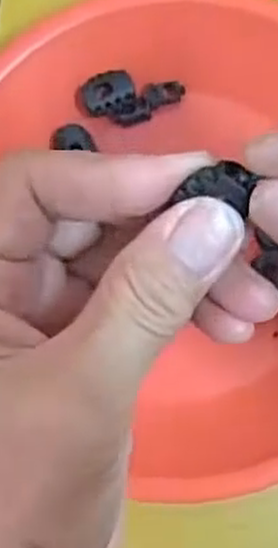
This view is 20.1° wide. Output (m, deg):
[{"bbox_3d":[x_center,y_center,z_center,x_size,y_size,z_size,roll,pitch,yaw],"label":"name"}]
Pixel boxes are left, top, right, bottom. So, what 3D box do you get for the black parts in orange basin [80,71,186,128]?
[{"bbox_3d":[-0.002,-0.073,0.328,0.041,0.013,0.021,-5,81,-16],"label":"black parts in orange basin"}]

